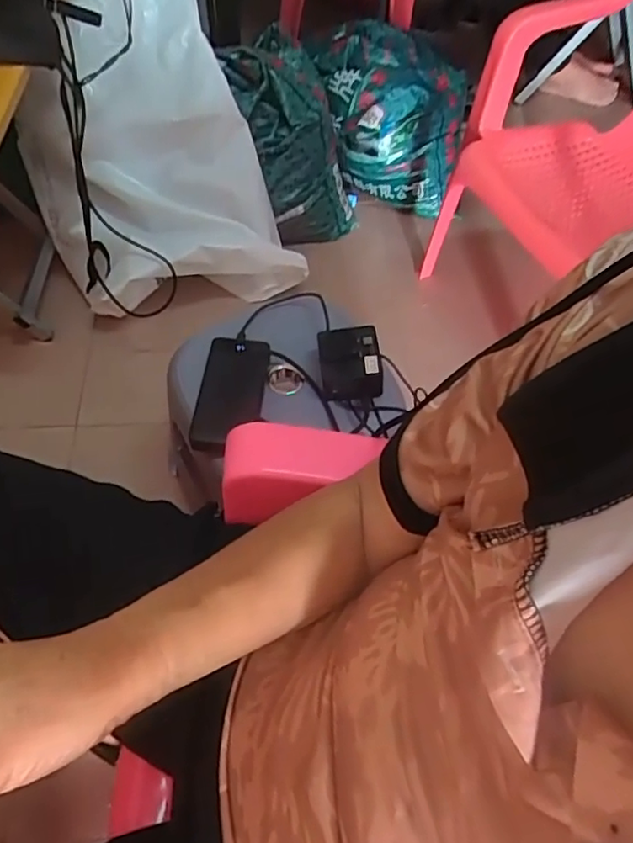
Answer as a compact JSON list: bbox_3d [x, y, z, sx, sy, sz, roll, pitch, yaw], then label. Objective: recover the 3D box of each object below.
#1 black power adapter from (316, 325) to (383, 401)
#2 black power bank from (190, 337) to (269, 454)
[{"bbox_3d":[0.039,-0.070,0.751,0.074,0.053,0.080,-4,58,-6],"label":"black power adapter"},{"bbox_3d":[-0.103,-0.033,0.741,0.075,0.016,0.155,13,66,-13],"label":"black power bank"}]

